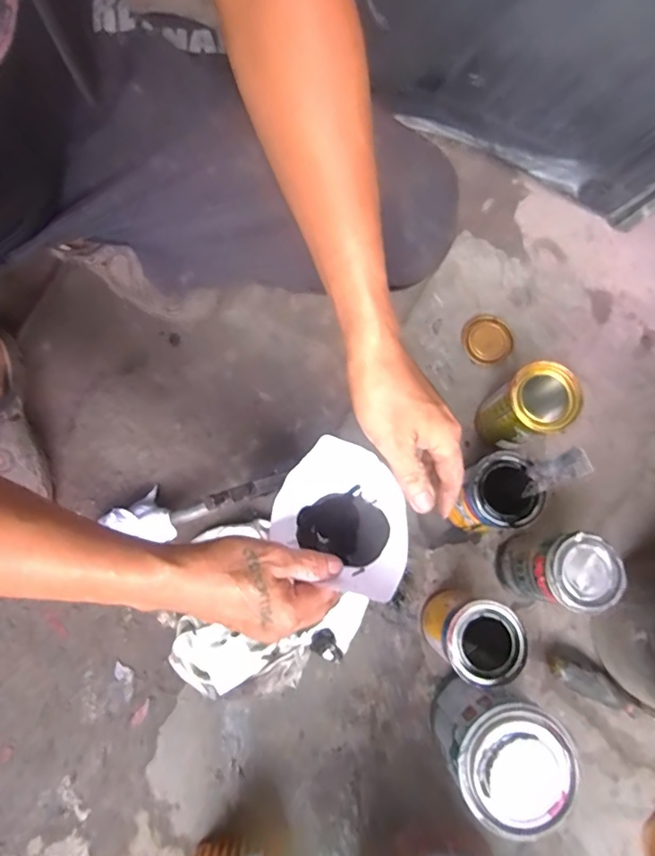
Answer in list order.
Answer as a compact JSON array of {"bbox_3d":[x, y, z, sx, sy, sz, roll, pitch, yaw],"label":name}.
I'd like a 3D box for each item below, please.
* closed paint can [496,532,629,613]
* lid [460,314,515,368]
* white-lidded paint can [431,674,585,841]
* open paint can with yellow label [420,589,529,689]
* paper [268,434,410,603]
[{"bbox_3d":[0.237,0.149,0.548,0.079,0.133,0.069,2,76,0],"label":"closed paint can"},{"bbox_3d":[0.204,-0.112,0.665,0.066,0.008,0.066,0,76,0],"label":"lid"},{"bbox_3d":[0.163,0.308,0.511,0.098,0.129,0.098,0,76,0],"label":"white-lidded paint can"},{"bbox_3d":[0.144,0.210,0.535,0.069,0.130,0.072,0,76,0],"label":"open paint can with yellow label"},{"bbox_3d":[0.018,0.075,0.445,0.122,0.043,0.102,37,79,8],"label":"paper"}]

